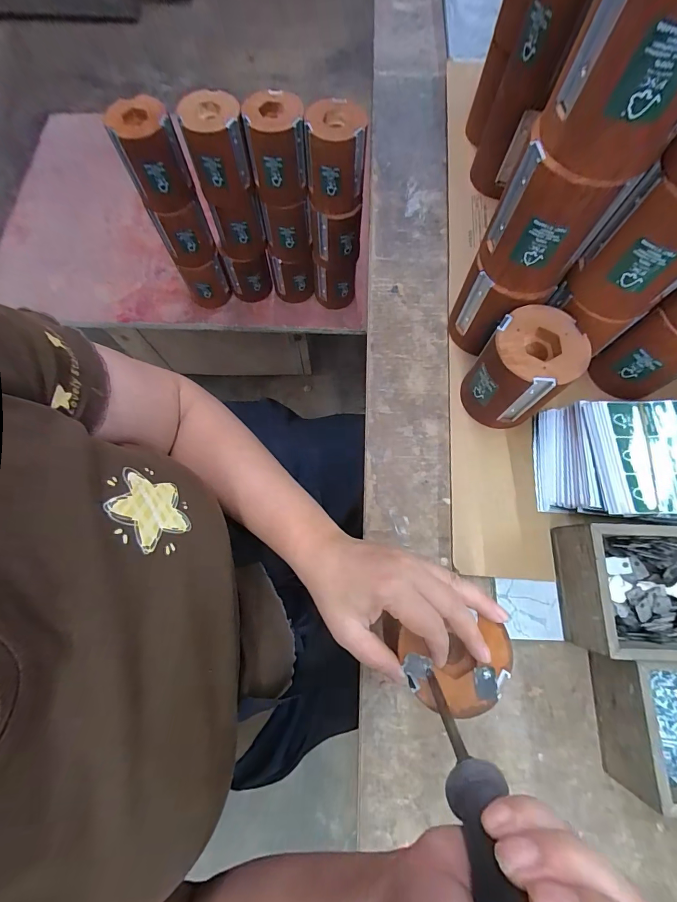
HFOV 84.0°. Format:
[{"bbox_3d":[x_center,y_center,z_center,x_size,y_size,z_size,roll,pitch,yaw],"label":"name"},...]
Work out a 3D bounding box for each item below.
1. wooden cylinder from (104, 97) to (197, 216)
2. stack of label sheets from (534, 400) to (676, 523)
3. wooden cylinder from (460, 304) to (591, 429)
[{"bbox_3d":[-0.246,-0.388,0.503,0.074,0.102,0.072,-23,74,-6],"label":"wooden cylinder"},{"bbox_3d":[0.291,0.012,0.358,0.178,0.066,0.112,3,73,2],"label":"stack of label sheets"},{"bbox_3d":[0.172,-0.073,0.368,0.075,0.110,0.075,0,73,1],"label":"wooden cylinder"}]

